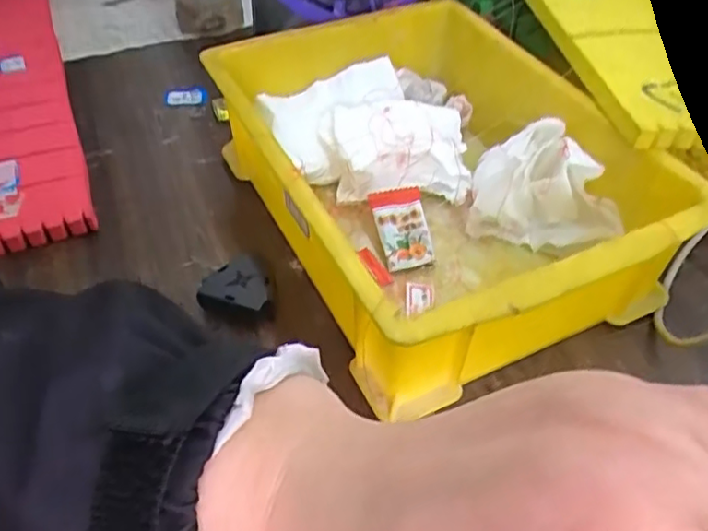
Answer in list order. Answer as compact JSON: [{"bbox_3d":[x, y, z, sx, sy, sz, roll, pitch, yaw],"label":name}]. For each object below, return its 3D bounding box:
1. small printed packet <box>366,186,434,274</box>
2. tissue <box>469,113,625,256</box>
[{"bbox_3d":[0.028,-0.021,0.357,0.028,0.005,0.048,-13,69,-5],"label":"small printed packet"},{"bbox_3d":[0.107,-0.046,0.359,0.079,0.056,0.054,10,47,9],"label":"tissue"}]

